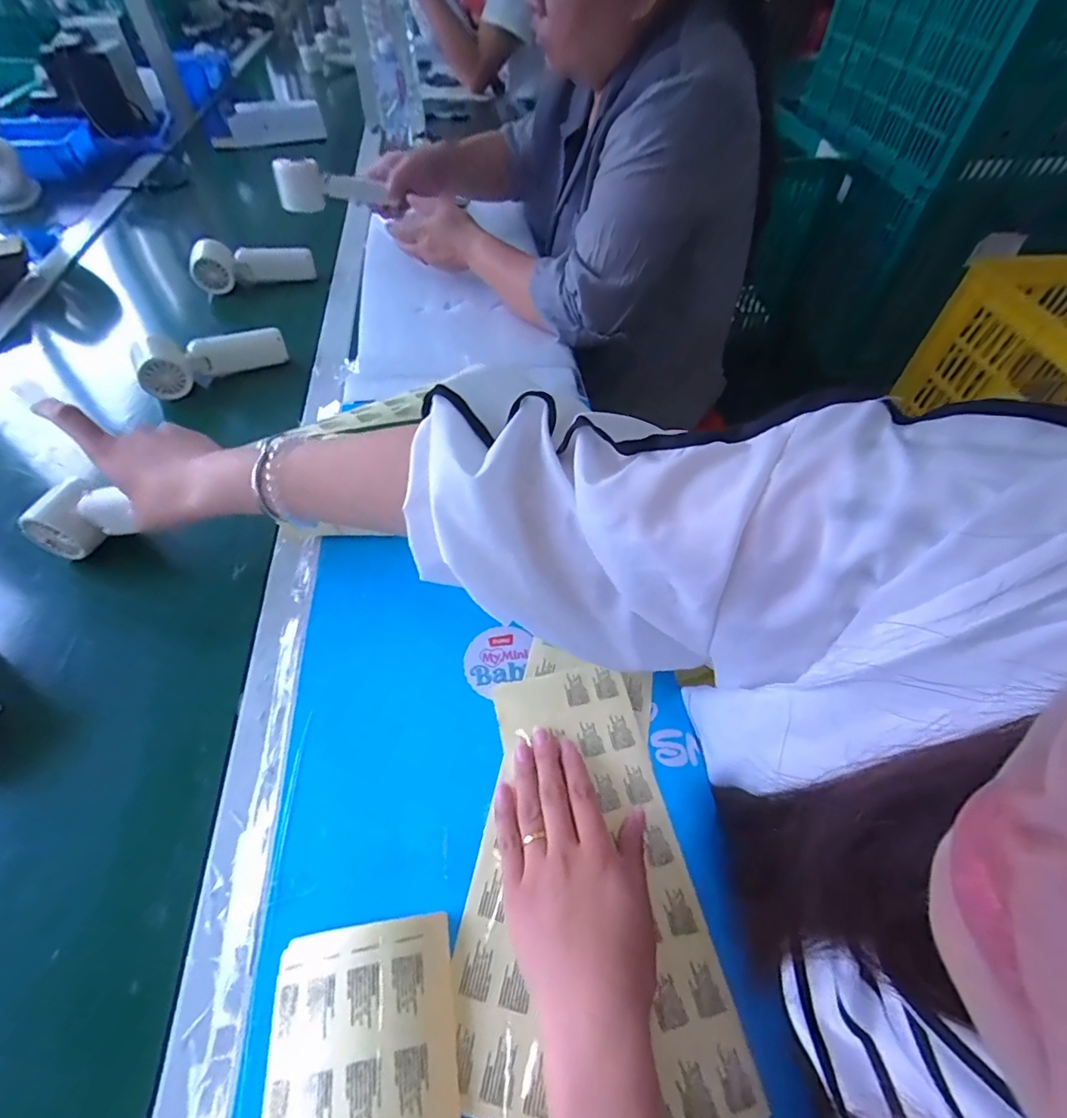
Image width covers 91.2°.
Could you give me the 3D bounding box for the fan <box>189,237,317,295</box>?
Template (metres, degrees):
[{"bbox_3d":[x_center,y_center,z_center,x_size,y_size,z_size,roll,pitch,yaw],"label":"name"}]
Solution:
[{"bbox_3d":[-0.421,-0.445,0.784,0.170,0.052,0.053,-17,53,-14],"label":"fan"}]

